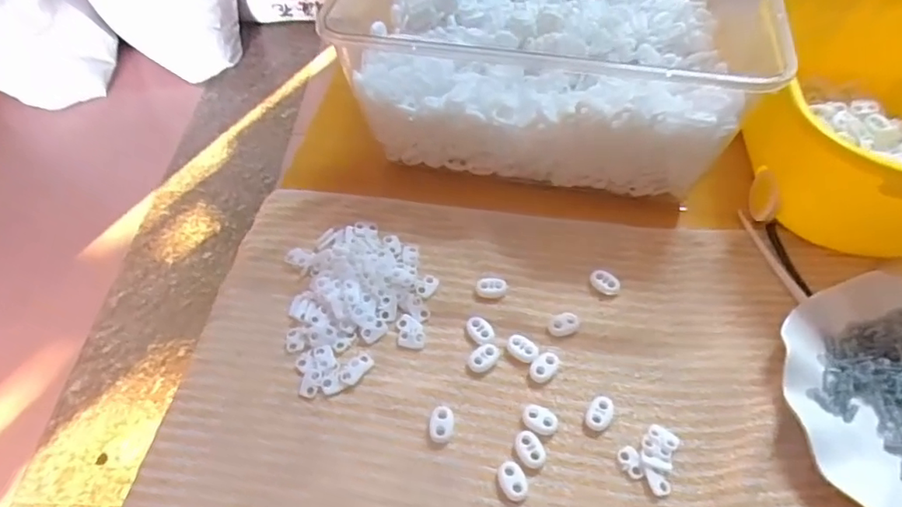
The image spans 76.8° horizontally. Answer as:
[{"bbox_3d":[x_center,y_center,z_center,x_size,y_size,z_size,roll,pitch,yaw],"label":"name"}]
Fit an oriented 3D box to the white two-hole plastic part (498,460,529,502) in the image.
[{"bbox_3d":[0.036,0.134,0.335,0.016,0.005,0.022,-25,56,-15],"label":"white two-hole plastic part"}]

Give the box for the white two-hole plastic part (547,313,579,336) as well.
[{"bbox_3d":[0.078,0.049,0.395,0.022,0.008,0.014,-21,55,-12],"label":"white two-hole plastic part"}]

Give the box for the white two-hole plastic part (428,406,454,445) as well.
[{"bbox_3d":[-0.006,0.107,0.355,0.014,0.004,0.022,5,54,7],"label":"white two-hole plastic part"}]

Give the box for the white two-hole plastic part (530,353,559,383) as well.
[{"bbox_3d":[0.062,0.075,0.377,0.014,0.006,0.023,37,63,26],"label":"white two-hole plastic part"}]

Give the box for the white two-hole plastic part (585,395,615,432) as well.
[{"bbox_3d":[0.094,0.100,0.358,0.014,0.006,0.024,23,58,19],"label":"white two-hole plastic part"}]

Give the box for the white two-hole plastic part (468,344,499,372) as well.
[{"bbox_3d":[0.022,0.070,0.381,0.015,0.005,0.023,37,63,26],"label":"white two-hole plastic part"}]

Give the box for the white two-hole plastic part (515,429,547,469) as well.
[{"bbox_3d":[0.048,0.119,0.345,0.016,0.006,0.023,-20,55,-11],"label":"white two-hole plastic part"}]

